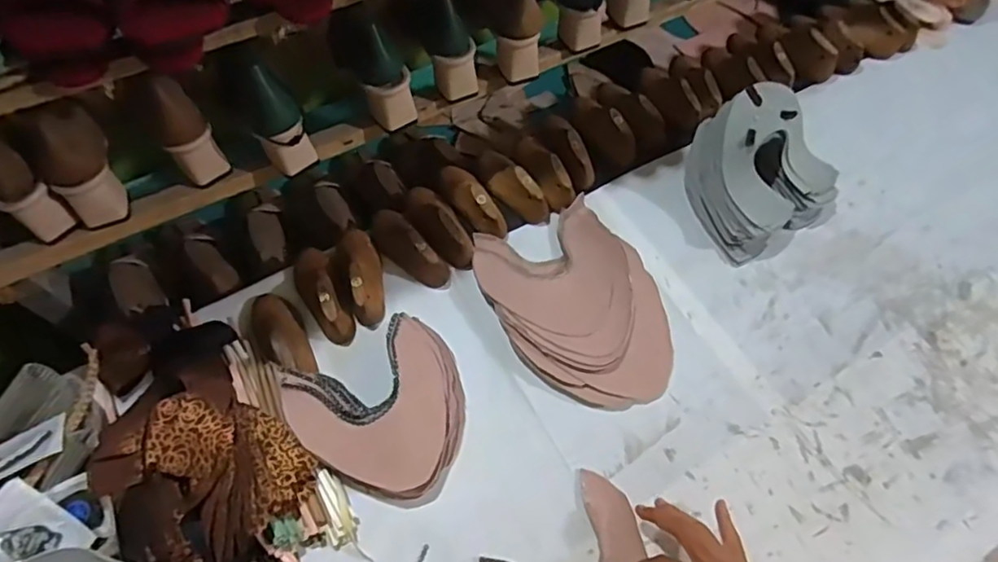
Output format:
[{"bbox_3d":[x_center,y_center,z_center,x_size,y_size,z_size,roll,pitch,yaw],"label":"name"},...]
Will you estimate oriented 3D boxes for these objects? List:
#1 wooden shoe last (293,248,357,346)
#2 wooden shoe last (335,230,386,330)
[{"bbox_3d":[-0.218,0.010,0.739,0.054,0.058,0.144,-28,63,-13],"label":"wooden shoe last"},{"bbox_3d":[-0.173,-0.012,0.748,0.052,0.057,0.138,-18,61,-7],"label":"wooden shoe last"}]

